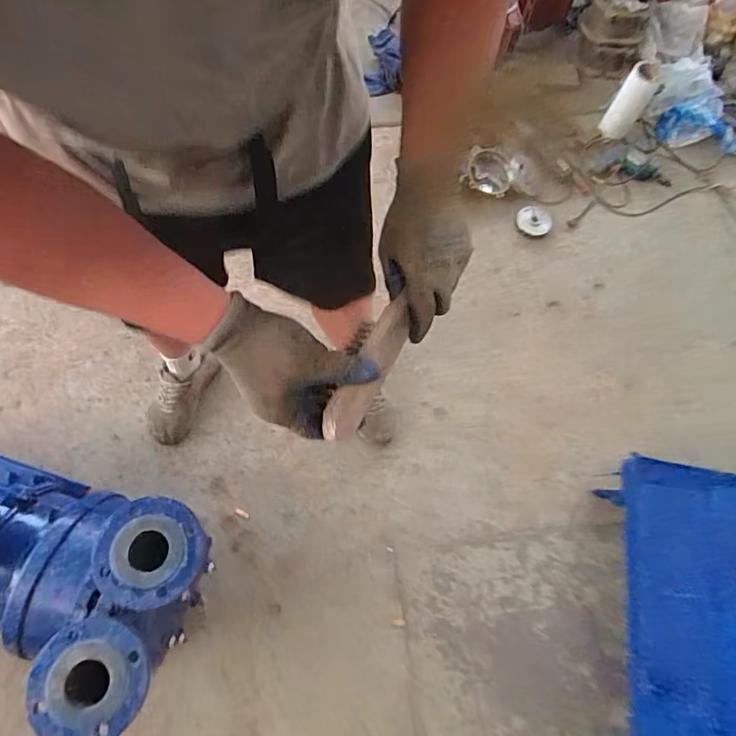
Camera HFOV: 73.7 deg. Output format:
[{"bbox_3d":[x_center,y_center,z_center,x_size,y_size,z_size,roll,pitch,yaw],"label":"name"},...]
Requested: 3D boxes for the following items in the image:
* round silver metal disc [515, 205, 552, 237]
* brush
[{"bbox_3d":[0.545,-0.487,1.627,0.105,0.020,0.114,1,68,-3],"label":"round silver metal disc"},{"bbox_3d":[-0.003,-0.001,0.465,0.041,0.028,0.149,22,69,7],"label":"brush"}]

